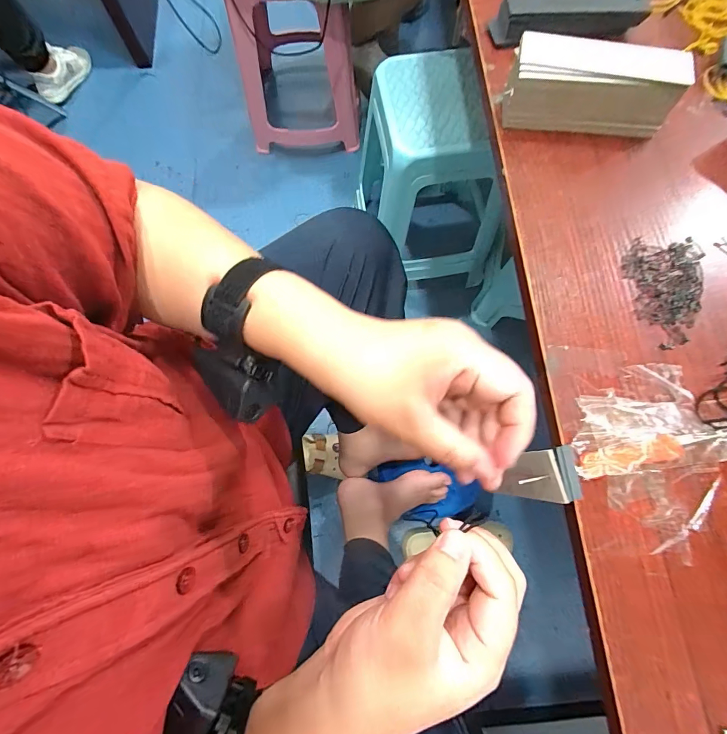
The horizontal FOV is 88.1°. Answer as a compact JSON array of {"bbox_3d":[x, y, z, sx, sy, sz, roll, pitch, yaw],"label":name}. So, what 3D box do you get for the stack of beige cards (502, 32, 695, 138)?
[{"bbox_3d":[0.178,-0.217,0.295,0.128,0.048,0.038,9,74,2],"label":"stack of beige cards"}]

